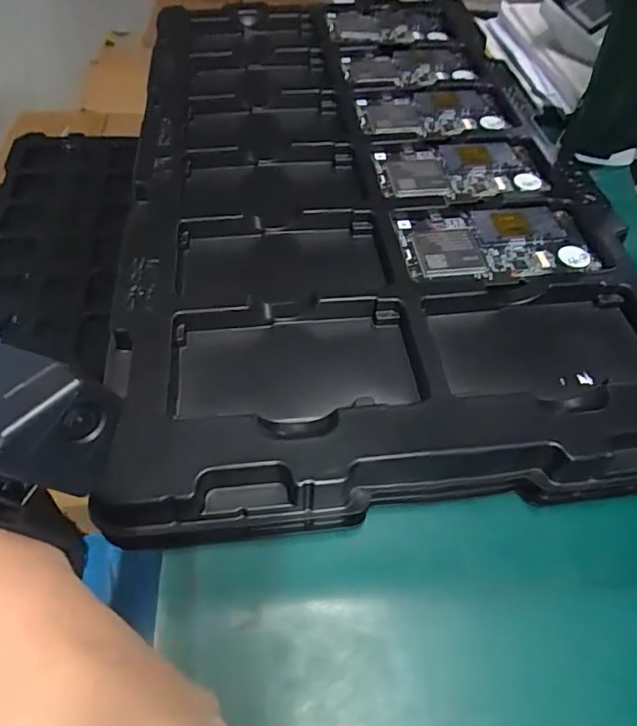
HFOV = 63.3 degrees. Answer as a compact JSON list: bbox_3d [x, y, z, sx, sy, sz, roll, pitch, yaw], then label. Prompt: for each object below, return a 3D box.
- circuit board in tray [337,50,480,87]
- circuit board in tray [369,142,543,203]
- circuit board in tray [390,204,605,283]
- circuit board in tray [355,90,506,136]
[{"bbox_3d":[0.082,-0.283,0.497,0.118,0.007,0.069,-2,53,-7],"label":"circuit board in tray"},{"bbox_3d":[0.106,-0.148,0.395,0.119,0.009,0.070,-4,53,-9],"label":"circuit board in tray"},{"bbox_3d":[0.117,-0.083,0.348,0.126,0.006,0.067,-3,53,-8],"label":"circuit board in tray"},{"bbox_3d":[0.097,-0.216,0.445,0.123,0.009,0.071,-5,53,-9],"label":"circuit board in tray"}]

